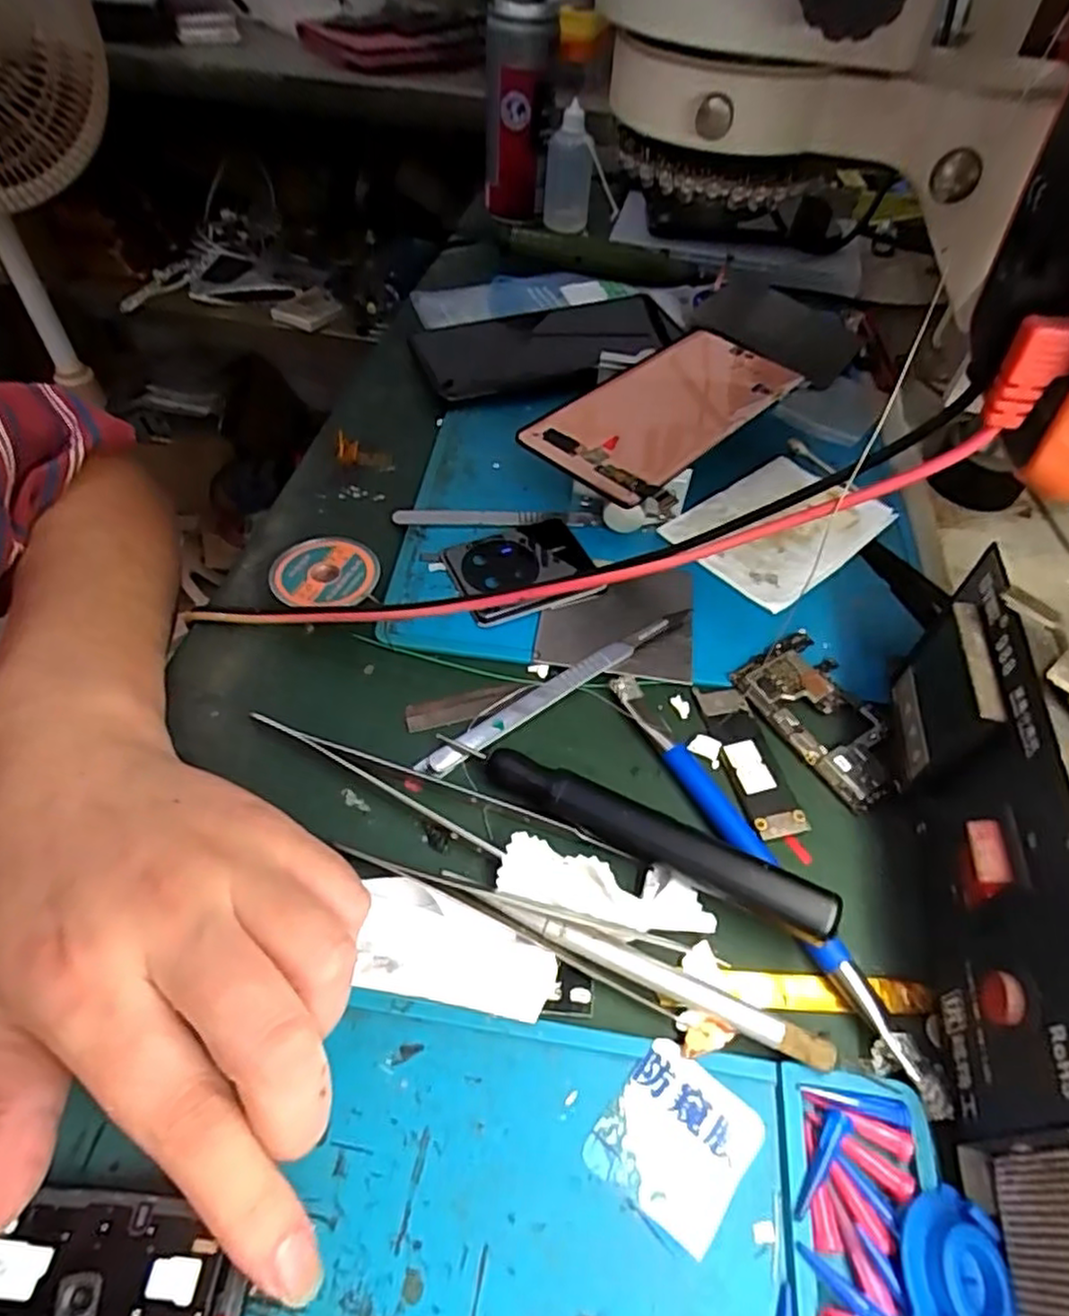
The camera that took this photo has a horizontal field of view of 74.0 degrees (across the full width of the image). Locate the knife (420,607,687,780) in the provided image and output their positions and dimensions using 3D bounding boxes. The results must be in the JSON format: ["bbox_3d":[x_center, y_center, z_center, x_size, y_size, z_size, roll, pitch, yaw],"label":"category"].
[{"bbox_3d":[0.012,0.010,0.289,0.133,0.007,0.012,-29,58,-24],"label":"knife"}]

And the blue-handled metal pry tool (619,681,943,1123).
[{"bbox_3d":[0.076,0.066,0.242,0.016,0.013,0.167,-20,55,-19],"label":"blue-handled metal pry tool"}]

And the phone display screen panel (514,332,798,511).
[{"bbox_3d":[0.069,-0.130,0.362,0.073,0.009,0.153,37,58,20],"label":"phone display screen panel"}]

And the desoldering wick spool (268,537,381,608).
[{"bbox_3d":[-0.091,-0.036,0.313,0.046,0.015,0.044,2,51,-2],"label":"desoldering wick spool"}]

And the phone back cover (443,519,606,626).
[{"bbox_3d":[-0.006,-0.041,0.326,0.062,0.005,0.054,-18,54,-17],"label":"phone back cover"}]

